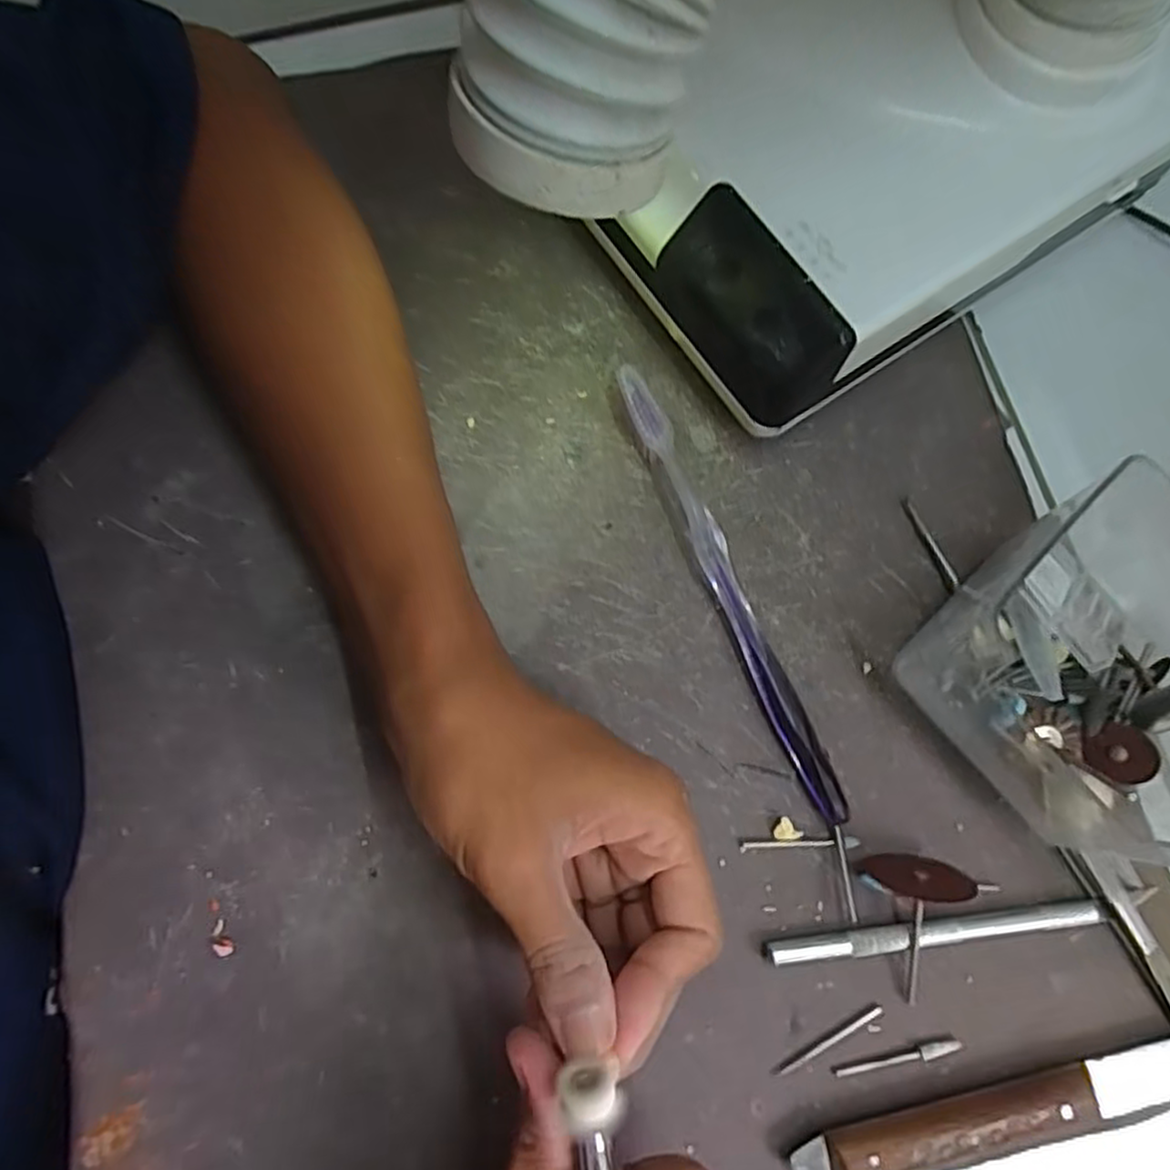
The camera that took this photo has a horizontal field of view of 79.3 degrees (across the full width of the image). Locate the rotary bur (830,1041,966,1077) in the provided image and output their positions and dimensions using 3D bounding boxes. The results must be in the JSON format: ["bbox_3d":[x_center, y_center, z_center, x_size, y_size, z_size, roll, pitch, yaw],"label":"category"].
[{"bbox_3d":[0.107,0.163,0.241,0.044,0.004,0.005,-12,77,-5],"label":"rotary bur"}]

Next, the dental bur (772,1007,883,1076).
[{"bbox_3d":[0.084,0.158,0.242,0.043,0.004,0.004,-27,79,-8],"label":"dental bur"}]

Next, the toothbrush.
[{"bbox_3d":[0.054,0.001,0.270,0.012,0.019,0.184,-23,79,-5],"label":"toothbrush"}]

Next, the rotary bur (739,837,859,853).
[{"bbox_3d":[0.078,0.094,0.256,0.042,0.004,0.004,-3,77,-3],"label":"rotary bur"}]

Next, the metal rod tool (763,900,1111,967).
[{"bbox_3d":[0.124,0.122,0.249,0.120,0.007,0.009,-7,78,-2],"label":"metal rod tool"}]

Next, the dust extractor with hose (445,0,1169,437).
[{"bbox_3d":[0.088,-0.155,0.200,0.239,0.160,0.117,-34,80,-7],"label":"dust extractor with hose"}]

